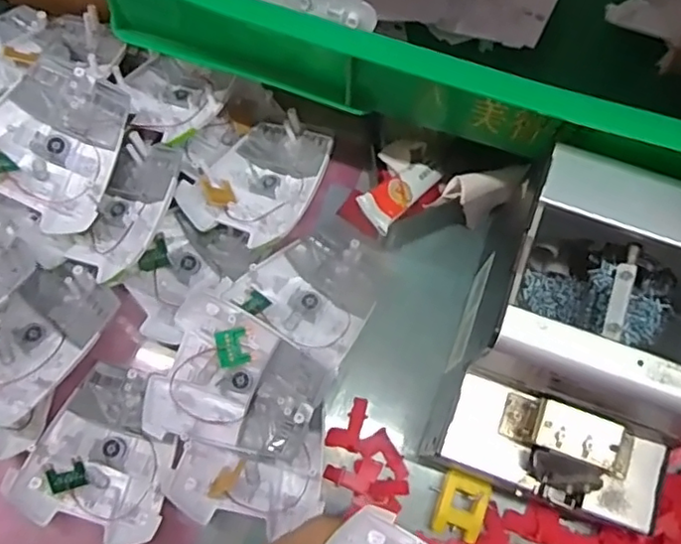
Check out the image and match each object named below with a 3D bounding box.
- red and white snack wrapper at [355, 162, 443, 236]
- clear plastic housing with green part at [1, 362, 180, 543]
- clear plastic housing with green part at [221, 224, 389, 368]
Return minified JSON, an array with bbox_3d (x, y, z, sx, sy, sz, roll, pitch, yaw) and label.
[{"bbox_3d":[0.043,-0.056,0.424,0.027,0.009,0.078,42,53,11],"label":"red and white snack wrapper"},{"bbox_3d":[-0.155,0.120,0.412,0.095,0.022,0.104,18,74,5],"label":"clear plastic housing with green part"},{"bbox_3d":[-0.017,0.008,0.443,0.091,0.029,0.097,33,76,9],"label":"clear plastic housing with green part"}]

